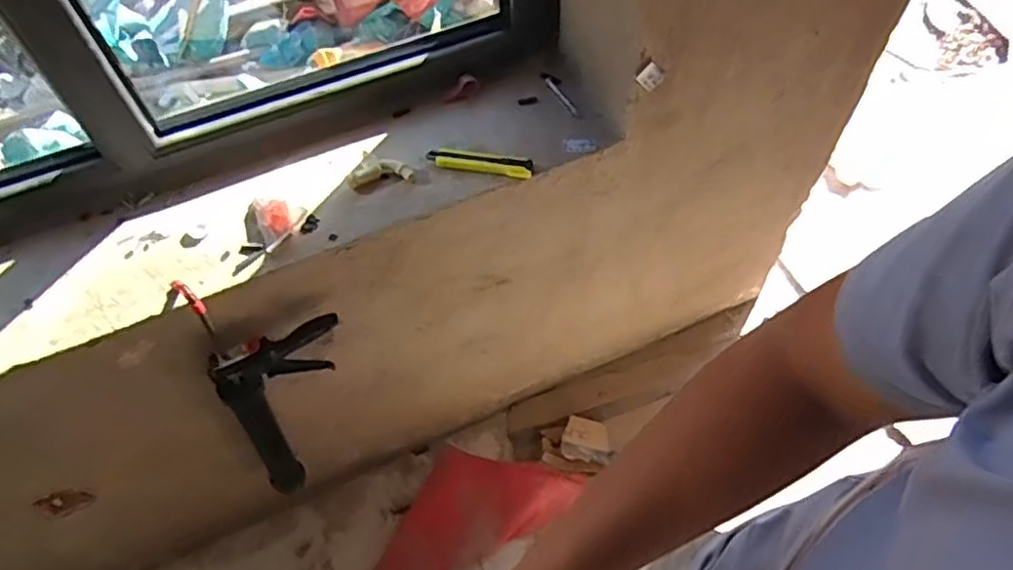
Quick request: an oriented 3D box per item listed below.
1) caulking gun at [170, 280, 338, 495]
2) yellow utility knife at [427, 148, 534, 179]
[{"bbox_3d":[-0.358,0.165,1.086,0.221,0.583,0.064,-24,57,-13],"label":"caulking gun"},{"bbox_3d":[-0.039,-0.178,0.970,0.152,0.020,0.022,7,56,8],"label":"yellow utility knife"}]

